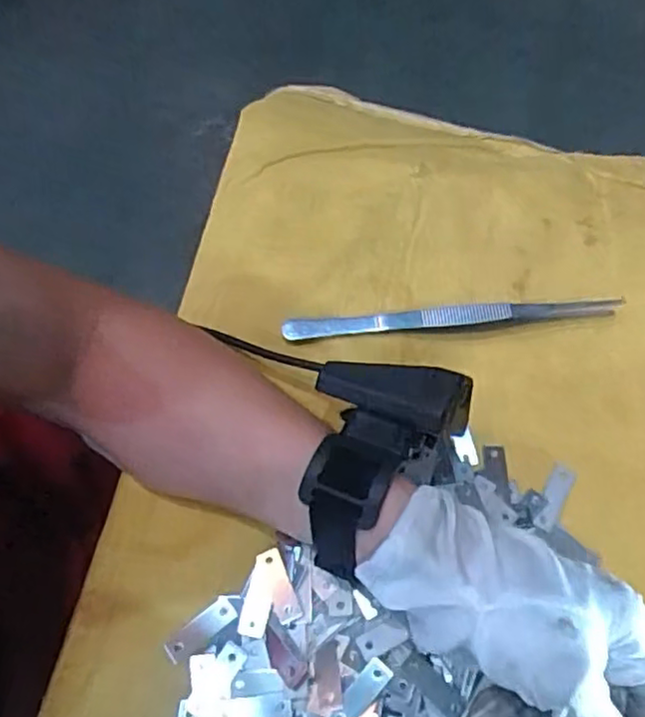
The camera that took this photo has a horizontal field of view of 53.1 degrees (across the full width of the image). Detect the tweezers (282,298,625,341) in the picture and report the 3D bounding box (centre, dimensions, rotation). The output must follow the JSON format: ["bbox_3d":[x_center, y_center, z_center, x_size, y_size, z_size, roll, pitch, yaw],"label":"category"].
[{"bbox_3d":[0.072,-0.025,0.366,0.187,0.018,0.013,-3,69,-4],"label":"tweezers"}]

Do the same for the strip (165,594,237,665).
[{"bbox_3d":[-0.058,0.130,0.309,0.036,0.004,0.013,-38,75,-16],"label":"strip"}]

